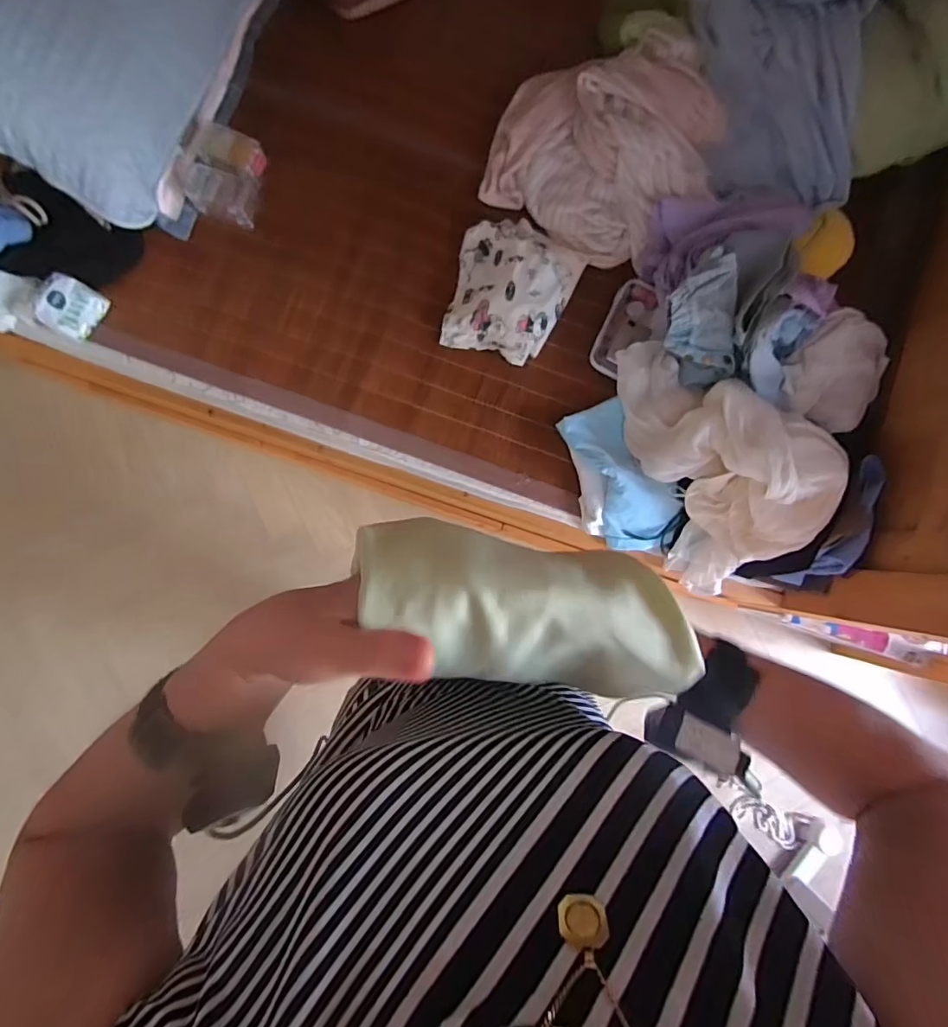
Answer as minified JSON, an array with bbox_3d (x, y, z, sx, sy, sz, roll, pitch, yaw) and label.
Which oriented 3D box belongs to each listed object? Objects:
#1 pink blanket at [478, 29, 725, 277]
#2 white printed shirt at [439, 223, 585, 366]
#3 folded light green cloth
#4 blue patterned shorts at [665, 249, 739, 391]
[{"bbox_3d":[0.299,-0.825,1.076,0.452,0.095,0.499,23,85,-1],"label":"pink blanket"},{"bbox_3d":[0.084,-0.486,1.050,0.259,0.067,0.298,18,85,-1],"label":"white printed shirt"},{"bbox_3d":[0.025,0.053,0.263,0.177,0.051,0.084,18,85,-11],"label":"folded light green cloth"},{"bbox_3d":[0.447,-0.381,0.978,0.144,0.115,0.225,2,86,-3],"label":"blue patterned shorts"}]

